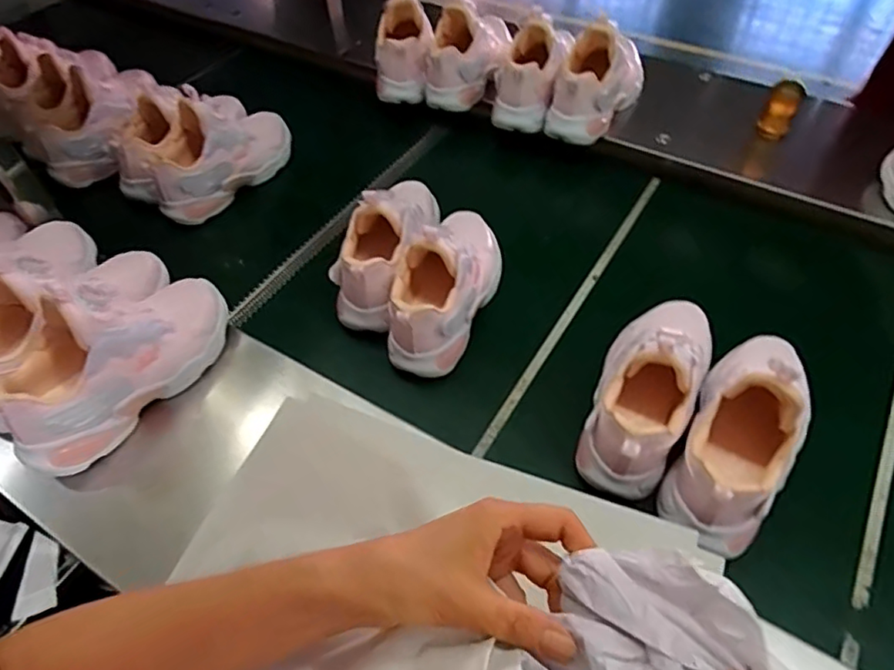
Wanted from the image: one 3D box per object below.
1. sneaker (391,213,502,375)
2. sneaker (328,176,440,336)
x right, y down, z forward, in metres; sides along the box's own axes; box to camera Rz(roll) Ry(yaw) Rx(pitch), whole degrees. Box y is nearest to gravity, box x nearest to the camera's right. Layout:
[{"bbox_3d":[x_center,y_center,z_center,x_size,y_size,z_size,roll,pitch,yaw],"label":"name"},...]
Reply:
[{"bbox_3d":[0.002,-0.068,0.606,0.083,0.109,0.209,19,55,15],"label":"sneaker"},{"bbox_3d":[-0.061,-0.115,0.640,0.072,0.093,0.207,16,54,13],"label":"sneaker"}]

